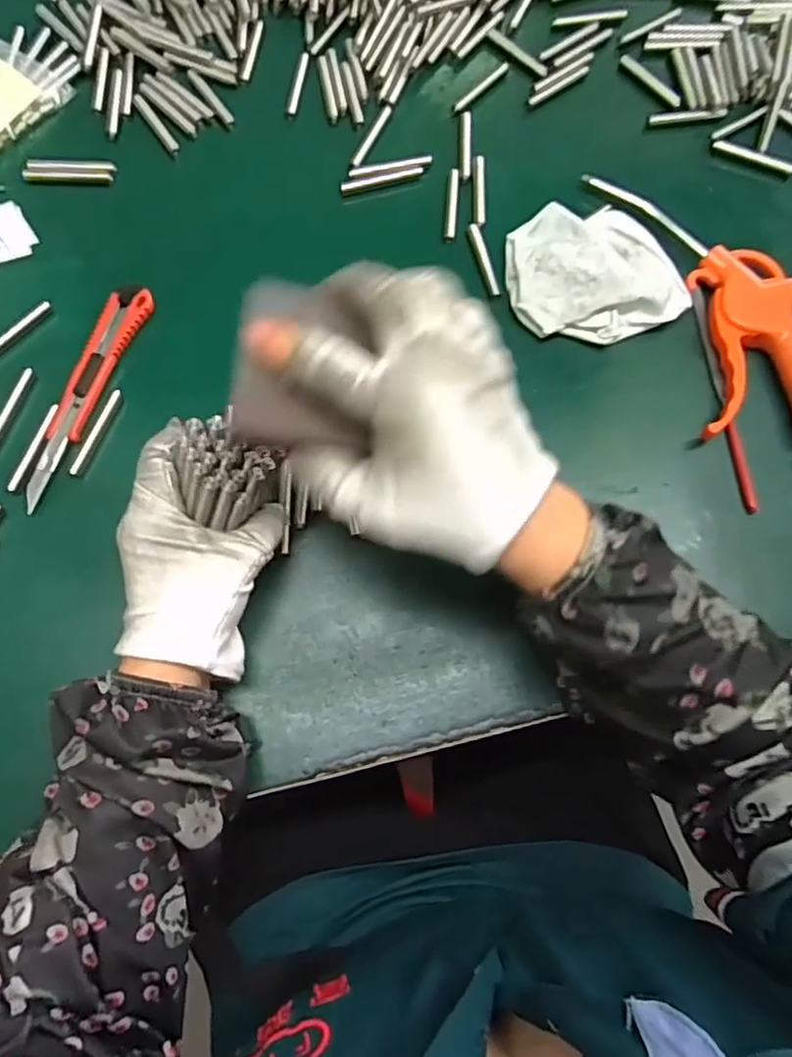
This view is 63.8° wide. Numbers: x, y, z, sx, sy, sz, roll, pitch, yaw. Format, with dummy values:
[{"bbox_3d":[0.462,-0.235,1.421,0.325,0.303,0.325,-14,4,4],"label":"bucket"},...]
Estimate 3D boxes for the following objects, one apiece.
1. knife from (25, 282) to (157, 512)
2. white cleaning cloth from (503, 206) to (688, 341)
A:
[{"bbox_3d":[-0.191,-0.084,0.389,0.025,0.015,0.150,20,75,5],"label":"knife"},{"bbox_3d":[0.127,-0.165,0.407,0.106,0.029,0.086,-5,74,-2],"label":"white cleaning cloth"}]

